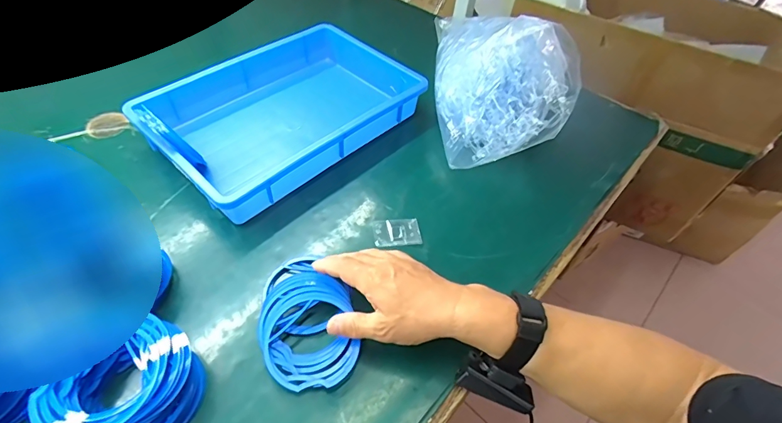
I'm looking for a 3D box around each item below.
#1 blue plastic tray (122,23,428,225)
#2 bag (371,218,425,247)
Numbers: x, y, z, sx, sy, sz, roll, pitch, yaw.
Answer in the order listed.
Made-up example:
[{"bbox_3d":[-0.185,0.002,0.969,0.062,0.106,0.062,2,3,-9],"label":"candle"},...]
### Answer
[{"bbox_3d":[-0.158,-0.154,0.605,0.246,0.074,0.354,37,57,23],"label":"blue plastic tray"},{"bbox_3d":[0.008,0.026,0.512,0.059,0.004,0.040,-5,51,-9],"label":"bag"}]

